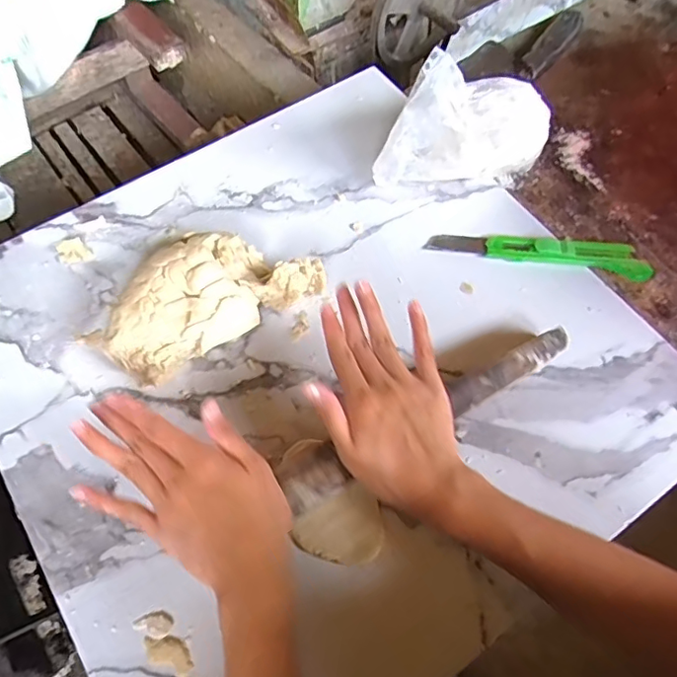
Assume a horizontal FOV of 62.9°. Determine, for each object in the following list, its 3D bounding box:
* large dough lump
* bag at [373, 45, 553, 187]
[{"bbox_3d":[-0.106,-0.035,0.450,0.167,0.060,0.087,-36,71,-16],"label":"large dough lump"},{"bbox_3d":[0.117,-0.186,0.492,0.165,0.120,0.066,-27,69,-13],"label":"bag"}]

